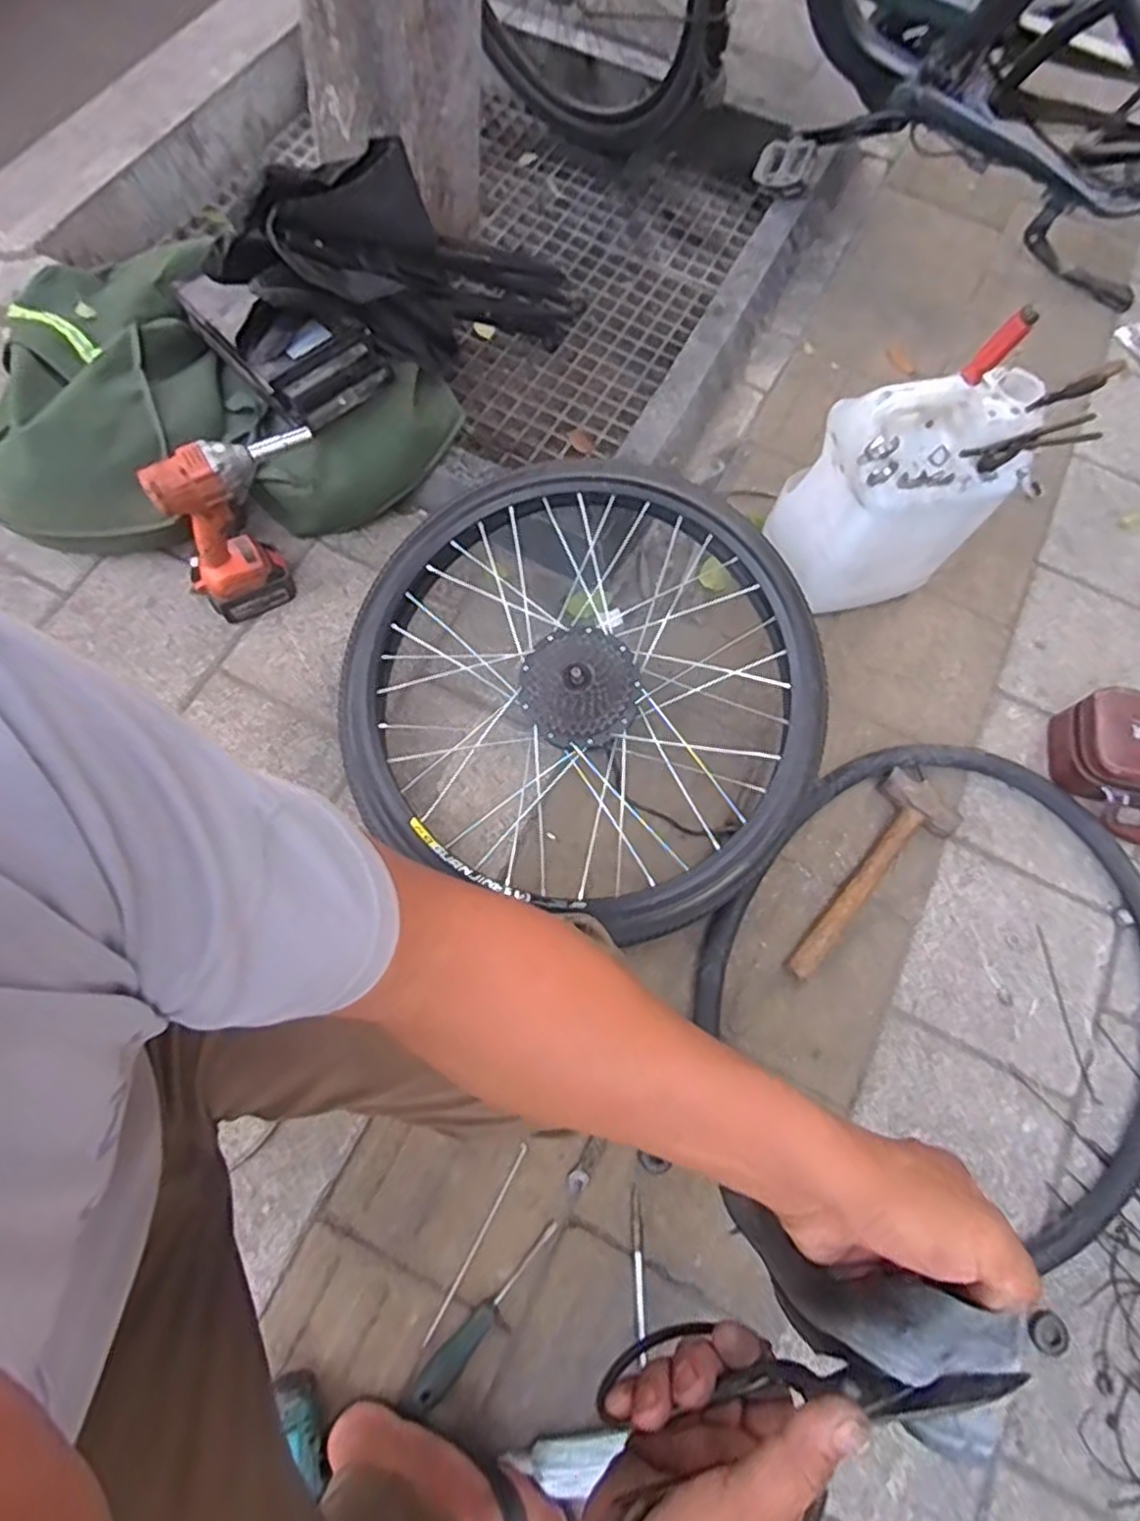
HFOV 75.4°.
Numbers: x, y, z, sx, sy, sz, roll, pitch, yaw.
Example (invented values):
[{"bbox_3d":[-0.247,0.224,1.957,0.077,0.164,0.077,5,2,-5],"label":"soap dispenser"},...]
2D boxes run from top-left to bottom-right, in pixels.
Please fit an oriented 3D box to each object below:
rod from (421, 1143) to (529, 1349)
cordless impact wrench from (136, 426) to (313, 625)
[{"bbox_3d":[-0.102,0.536,0.821,0.010,0.012,0.216,27,72,9],"label":"rod"},{"bbox_3d":[-0.431,-0.323,0.994,0.216,0.262,0.108,-39,77,-15],"label":"cordless impact wrench"}]

